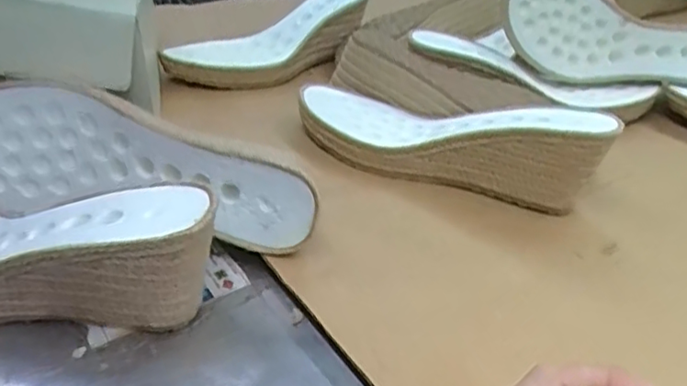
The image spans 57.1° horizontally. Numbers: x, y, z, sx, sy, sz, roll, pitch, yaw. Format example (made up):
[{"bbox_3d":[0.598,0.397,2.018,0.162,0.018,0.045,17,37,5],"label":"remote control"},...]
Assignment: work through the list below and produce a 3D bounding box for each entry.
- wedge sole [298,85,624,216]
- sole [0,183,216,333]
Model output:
[{"bbox_3d":[0.078,-0.049,0.505,0.247,0.069,0.093,15,34,19],"label":"wedge sole"},{"bbox_3d":[-0.192,0.026,0.353,0.251,0.075,0.087,6,32,5],"label":"sole"}]

